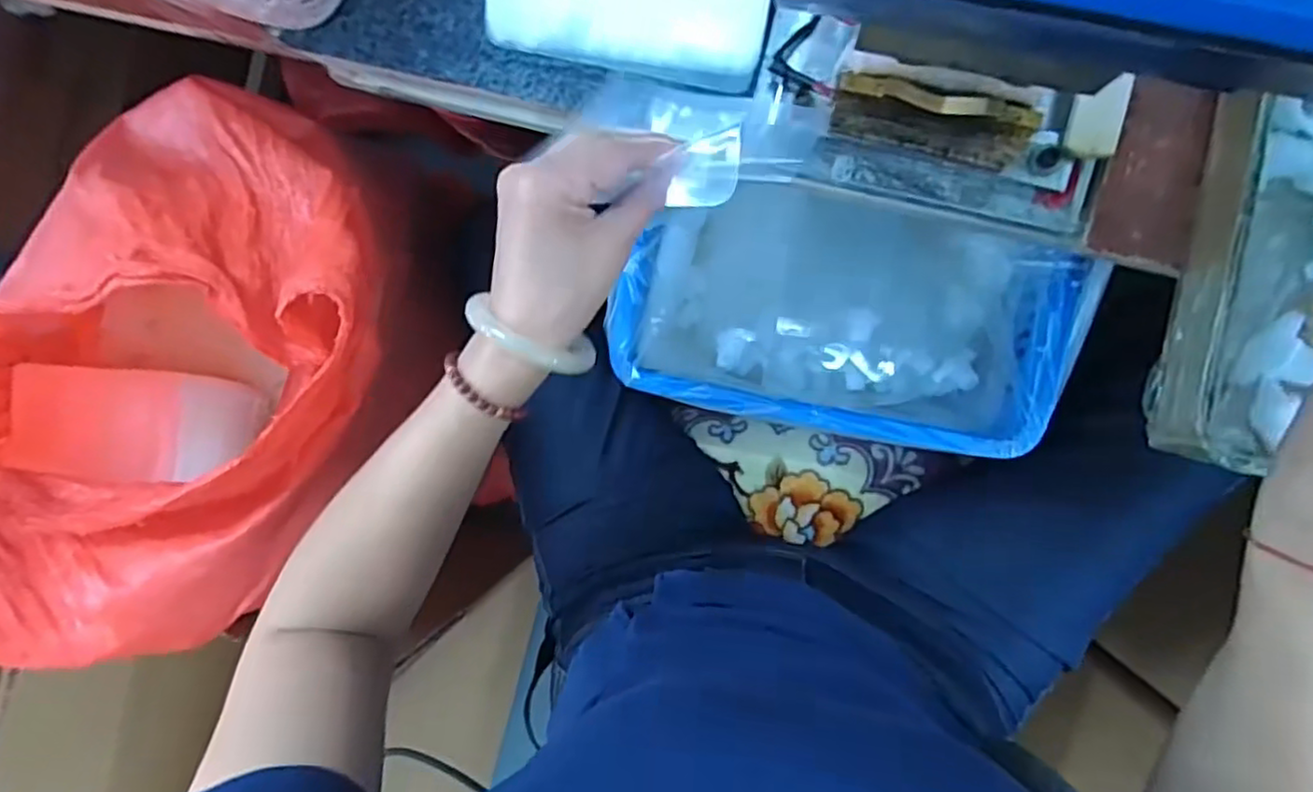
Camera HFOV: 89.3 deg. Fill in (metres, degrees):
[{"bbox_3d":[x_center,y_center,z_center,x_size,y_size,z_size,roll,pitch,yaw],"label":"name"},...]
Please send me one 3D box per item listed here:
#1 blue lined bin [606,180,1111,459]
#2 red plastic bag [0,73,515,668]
[{"bbox_3d":[0.160,-0.074,0.608,0.370,0.152,0.211,9,95,7],"label":"blue lined bin"},{"bbox_3d":[-0.387,-0.024,0.487,0.311,0.210,0.418,33,97,4],"label":"red plastic bag"}]

